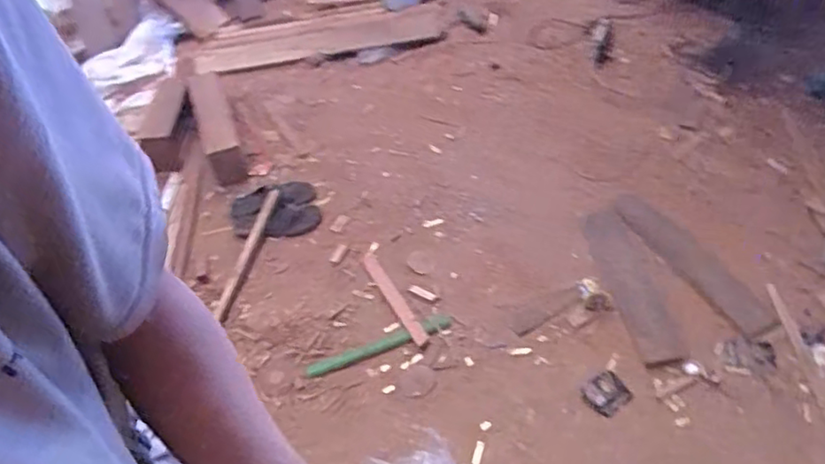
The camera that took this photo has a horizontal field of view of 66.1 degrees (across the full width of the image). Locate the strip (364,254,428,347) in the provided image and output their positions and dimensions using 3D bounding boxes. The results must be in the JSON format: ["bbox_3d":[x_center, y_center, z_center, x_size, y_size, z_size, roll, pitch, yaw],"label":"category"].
[{"bbox_3d":[-0.053,0.180,1.769,0.034,0.014,0.342,-24,49,-16],"label":"strip"}]

